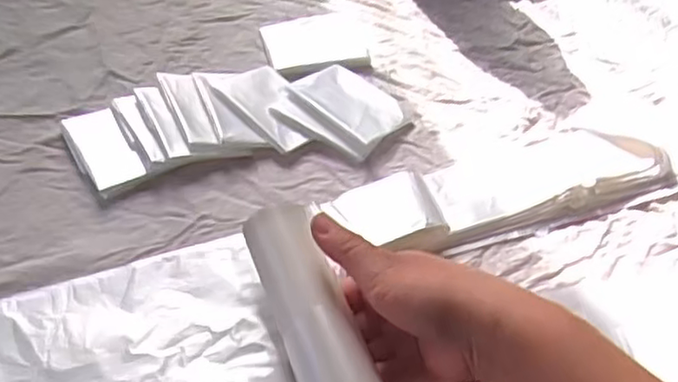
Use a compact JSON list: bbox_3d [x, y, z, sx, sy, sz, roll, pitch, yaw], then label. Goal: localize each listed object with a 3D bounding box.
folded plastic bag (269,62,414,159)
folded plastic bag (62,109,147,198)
[{"bbox_3d":[0.002,-0.063,0.529,0.088,0.014,0.087,32,53,22],"label":"folded plastic bag"},{"bbox_3d":[-0.171,-0.031,0.484,0.036,0.012,0.083,-22,53,-23],"label":"folded plastic bag"}]

